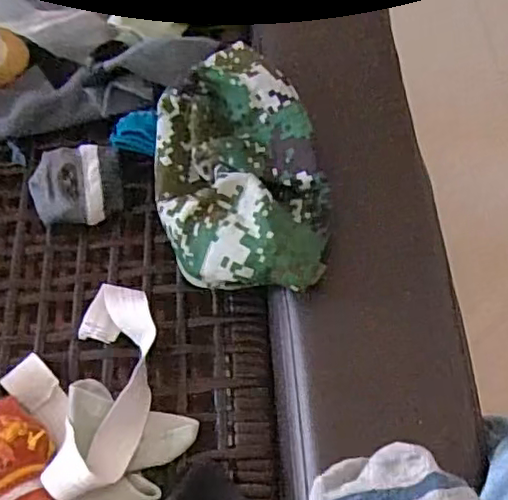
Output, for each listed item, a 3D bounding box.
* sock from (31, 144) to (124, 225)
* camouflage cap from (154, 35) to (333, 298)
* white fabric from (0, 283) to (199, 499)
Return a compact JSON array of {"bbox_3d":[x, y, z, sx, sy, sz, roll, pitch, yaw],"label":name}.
[{"bbox_3d":[-0.158,-0.054,0.573,0.078,0.041,0.073,1,62,-2],"label":"sock"},{"bbox_3d":[-0.016,-0.060,0.521,0.132,0.084,0.220,-12,64,-8],"label":"camouflage cap"},{"bbox_3d":[-0.113,0.113,0.481,0.119,0.053,0.161,-30,67,-16],"label":"white fabric"}]

